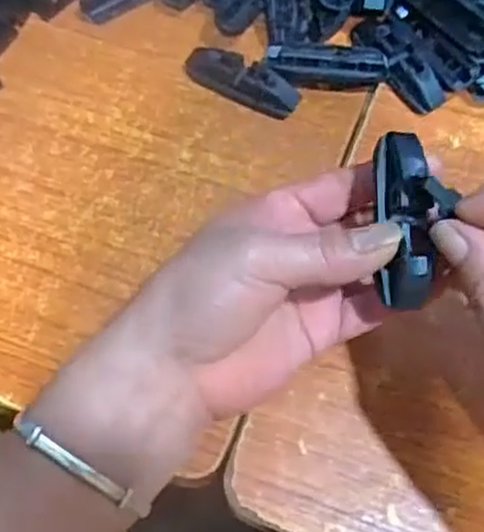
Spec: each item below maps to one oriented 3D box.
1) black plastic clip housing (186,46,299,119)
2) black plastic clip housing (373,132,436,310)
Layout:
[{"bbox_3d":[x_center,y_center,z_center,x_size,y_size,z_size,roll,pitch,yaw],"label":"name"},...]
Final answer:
[{"bbox_3d":[-0.001,-0.110,0.452,0.073,0.020,0.025,26,68,11],"label":"black plastic clip housing"},{"bbox_3d":[0.067,-0.020,0.306,0.019,0.017,0.073,-3,81,-2],"label":"black plastic clip housing"}]

